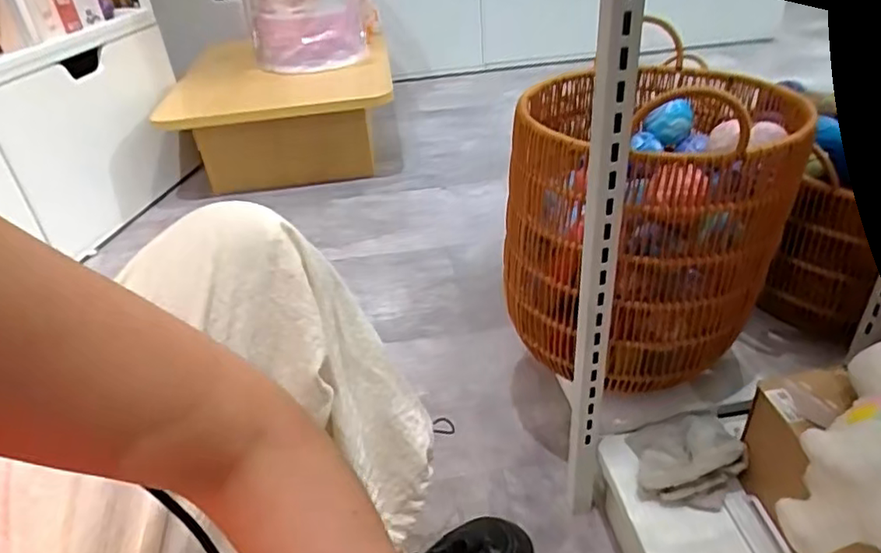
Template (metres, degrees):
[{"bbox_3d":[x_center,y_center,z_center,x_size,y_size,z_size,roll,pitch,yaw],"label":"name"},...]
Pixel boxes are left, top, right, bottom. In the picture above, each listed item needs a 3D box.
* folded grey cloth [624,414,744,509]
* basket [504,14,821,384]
[{"bbox_3d":[0.262,0.184,0.655,0.102,0.054,0.118,-1,34,8],"label":"folded grey cloth"},{"bbox_3d":[0.234,-0.086,0.738,0.298,0.274,0.338,0,34,9],"label":"basket"}]

